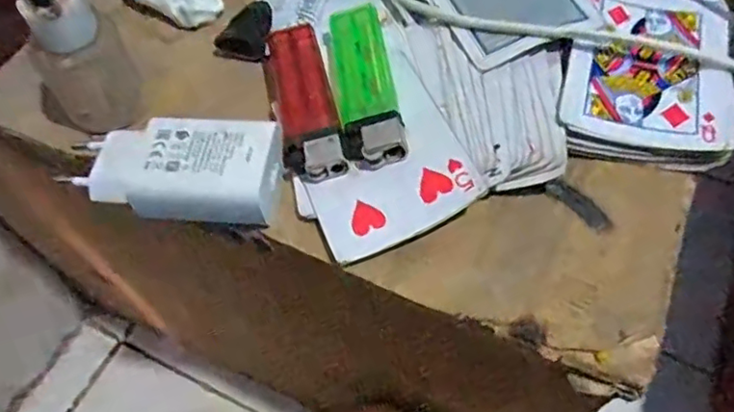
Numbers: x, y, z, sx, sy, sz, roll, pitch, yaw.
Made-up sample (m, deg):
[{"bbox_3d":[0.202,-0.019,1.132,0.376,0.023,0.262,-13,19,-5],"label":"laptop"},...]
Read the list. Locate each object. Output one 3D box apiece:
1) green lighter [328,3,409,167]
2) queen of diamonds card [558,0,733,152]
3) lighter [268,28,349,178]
[{"bbox_3d":[-0.001,-0.053,0.257,0.024,0.008,0.080,-9,58,0],"label":"green lighter"},{"bbox_3d":[0.118,-0.061,0.257,0.063,0.005,0.087,12,59,11],"label":"queen of diamonds card"},{"bbox_3d":[-0.026,-0.045,0.259,0.023,0.012,0.077,-12,58,-2],"label":"lighter"}]

